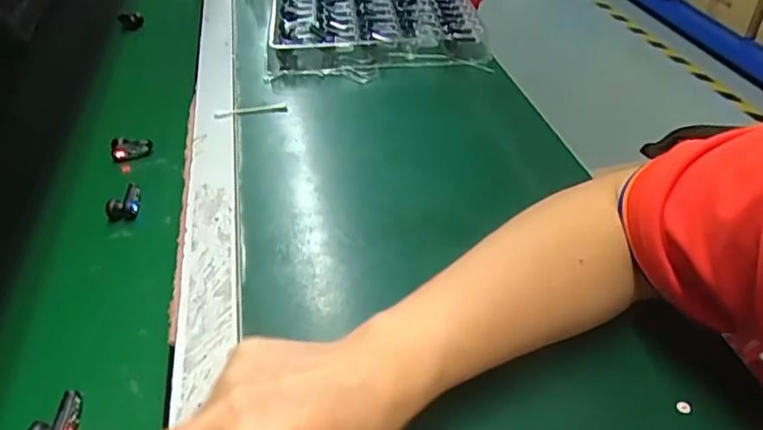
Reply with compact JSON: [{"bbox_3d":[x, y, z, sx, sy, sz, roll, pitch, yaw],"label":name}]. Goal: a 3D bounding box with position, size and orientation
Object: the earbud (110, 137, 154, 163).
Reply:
[{"bbox_3d":[-0.229,-0.060,0.531,0.035,0.021,0.017,-20,44,-20],"label":"earbud"}]

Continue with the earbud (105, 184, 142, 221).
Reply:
[{"bbox_3d":[-0.209,-0.010,0.473,0.023,0.020,0.029,1,41,2],"label":"earbud"}]

